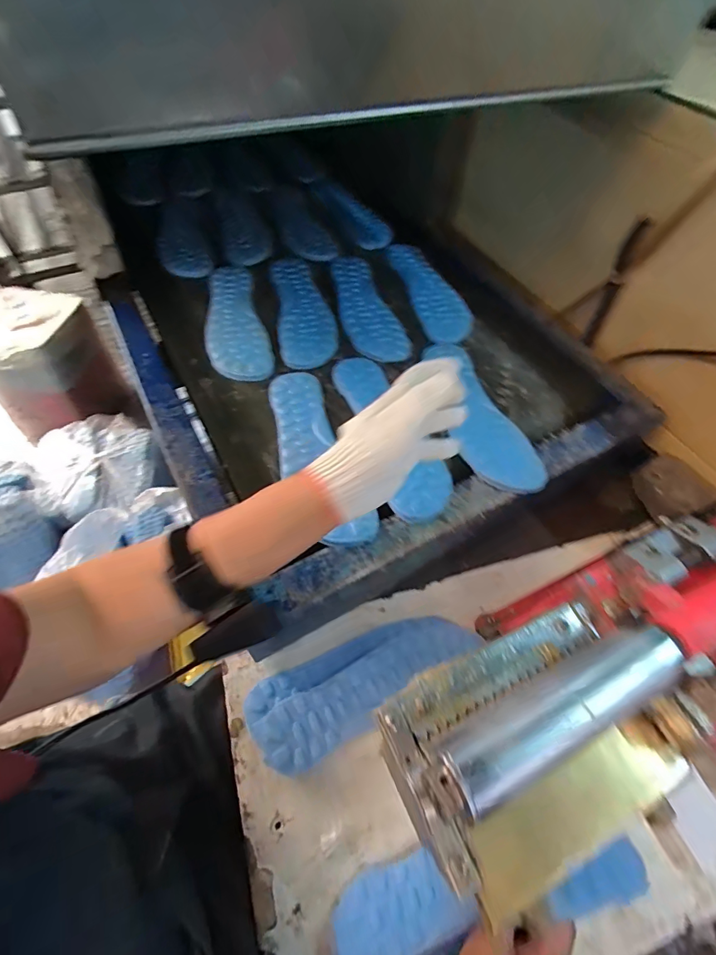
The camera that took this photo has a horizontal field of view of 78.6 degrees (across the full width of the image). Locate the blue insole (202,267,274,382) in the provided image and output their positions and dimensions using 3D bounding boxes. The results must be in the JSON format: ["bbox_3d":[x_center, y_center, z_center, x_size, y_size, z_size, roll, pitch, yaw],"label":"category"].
[{"bbox_3d":[-0.183,-0.234,0.640,0.084,0.011,0.249,-13,58,-12],"label":"blue insole"}]

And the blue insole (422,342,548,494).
[{"bbox_3d":[0.152,-0.081,0.553,0.086,0.014,0.238,-11,59,-11],"label":"blue insole"}]

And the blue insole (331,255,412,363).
[{"bbox_3d":[0.004,-0.267,0.678,0.087,0.014,0.252,-15,59,-13],"label":"blue insole"}]

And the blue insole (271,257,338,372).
[{"bbox_3d":[-0.082,-0.258,0.657,0.081,0.009,0.252,-7,57,-8],"label":"blue insole"}]

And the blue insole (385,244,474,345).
[{"bbox_3d":[0.116,-0.307,0.710,0.088,0.015,0.255,-13,58,-12],"label":"blue insole"}]

